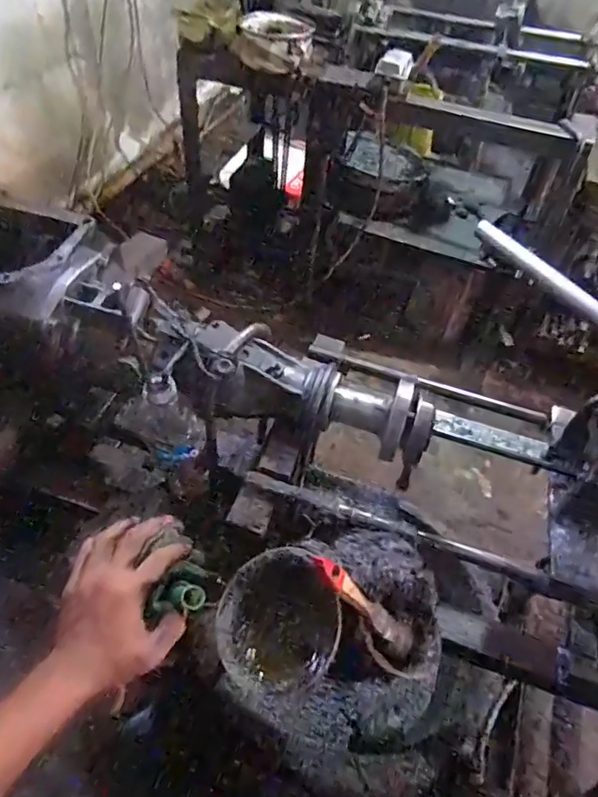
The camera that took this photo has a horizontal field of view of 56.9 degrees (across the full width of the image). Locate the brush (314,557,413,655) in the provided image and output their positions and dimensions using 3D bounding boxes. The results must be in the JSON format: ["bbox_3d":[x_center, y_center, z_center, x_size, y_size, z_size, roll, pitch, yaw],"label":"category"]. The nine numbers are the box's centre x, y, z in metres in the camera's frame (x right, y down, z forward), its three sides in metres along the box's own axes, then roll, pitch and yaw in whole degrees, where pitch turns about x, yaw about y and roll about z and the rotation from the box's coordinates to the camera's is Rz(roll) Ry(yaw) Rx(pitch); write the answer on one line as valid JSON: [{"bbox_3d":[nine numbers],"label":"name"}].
[{"bbox_3d":[0.060,0.187,0.503,0.015,0.163,0.024,-16,39,34],"label":"brush"}]

